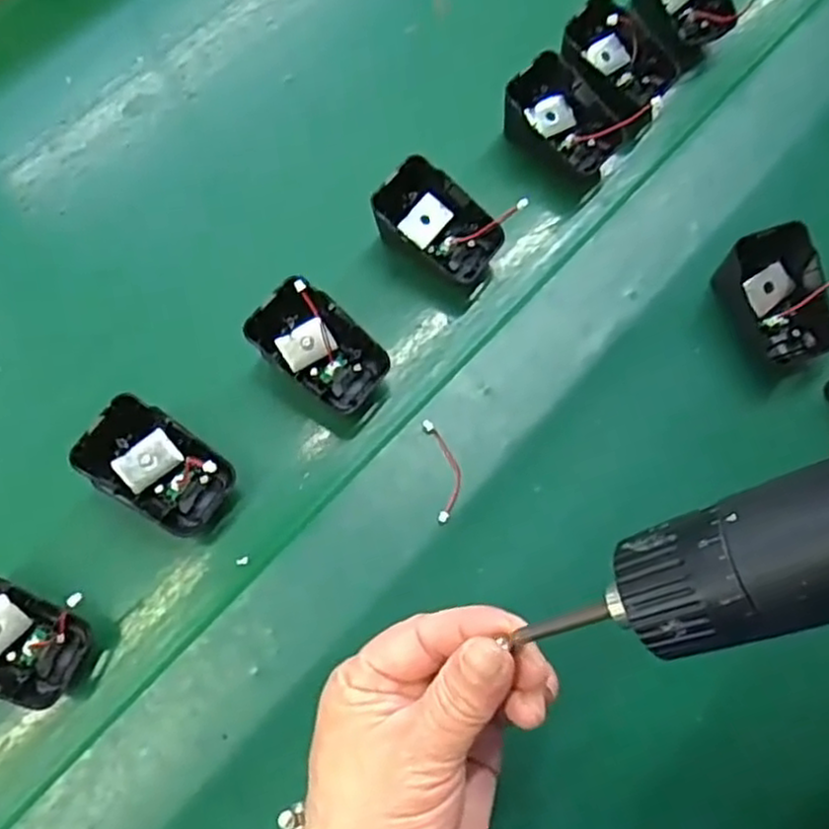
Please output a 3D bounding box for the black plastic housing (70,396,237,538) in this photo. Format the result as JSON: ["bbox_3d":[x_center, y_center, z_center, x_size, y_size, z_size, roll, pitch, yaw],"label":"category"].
[{"bbox_3d":[-0.124,0.027,0.356,0.067,0.038,0.047,35,75,8],"label":"black plastic housing"}]

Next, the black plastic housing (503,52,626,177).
[{"bbox_3d":[0.086,-0.168,0.425,0.048,0.043,0.065,-42,79,-13],"label":"black plastic housing"}]

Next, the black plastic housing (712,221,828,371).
[{"bbox_3d":[0.192,-0.060,0.381,0.048,0.041,0.065,-26,78,-9],"label":"black plastic housing"}]

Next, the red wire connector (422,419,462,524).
[{"bbox_3d":[0.015,0.027,0.365,0.015,0.004,0.054,-7,76,-5],"label":"red wire connector"}]

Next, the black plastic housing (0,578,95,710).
[{"bbox_3d":[-0.188,0.100,0.330,0.068,0.019,0.045,34,70,-20],"label":"black plastic housing"}]

